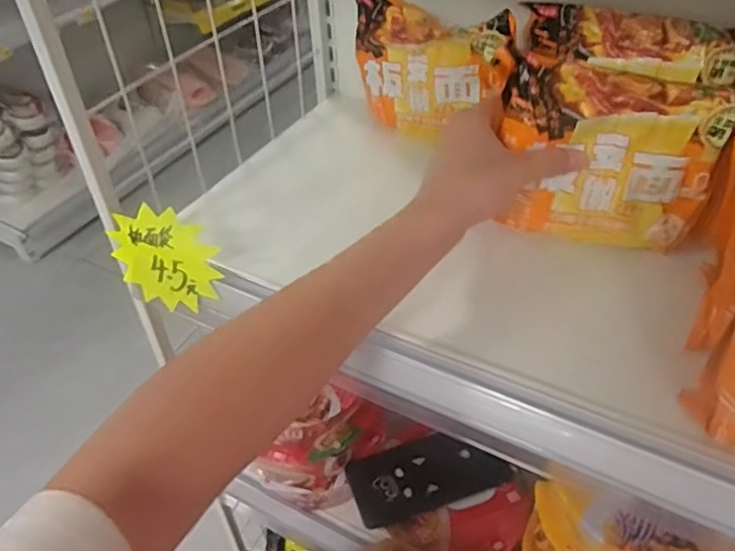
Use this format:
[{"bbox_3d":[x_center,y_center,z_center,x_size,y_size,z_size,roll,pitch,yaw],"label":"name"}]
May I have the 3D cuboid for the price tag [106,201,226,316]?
[{"bbox_3d":[-0.159,-0.013,0.489,0.097,0.074,0.009,27,26,14],"label":"price tag"}]

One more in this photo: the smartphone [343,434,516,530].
[{"bbox_3d":[0.063,0.205,0.656,0.159,0.013,0.078,-18,47,-10],"label":"smartphone"}]

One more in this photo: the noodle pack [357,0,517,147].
[{"bbox_3d":[0.056,-0.183,0.577,0.151,0.122,0.036,29,53,31],"label":"noodle pack"}]

